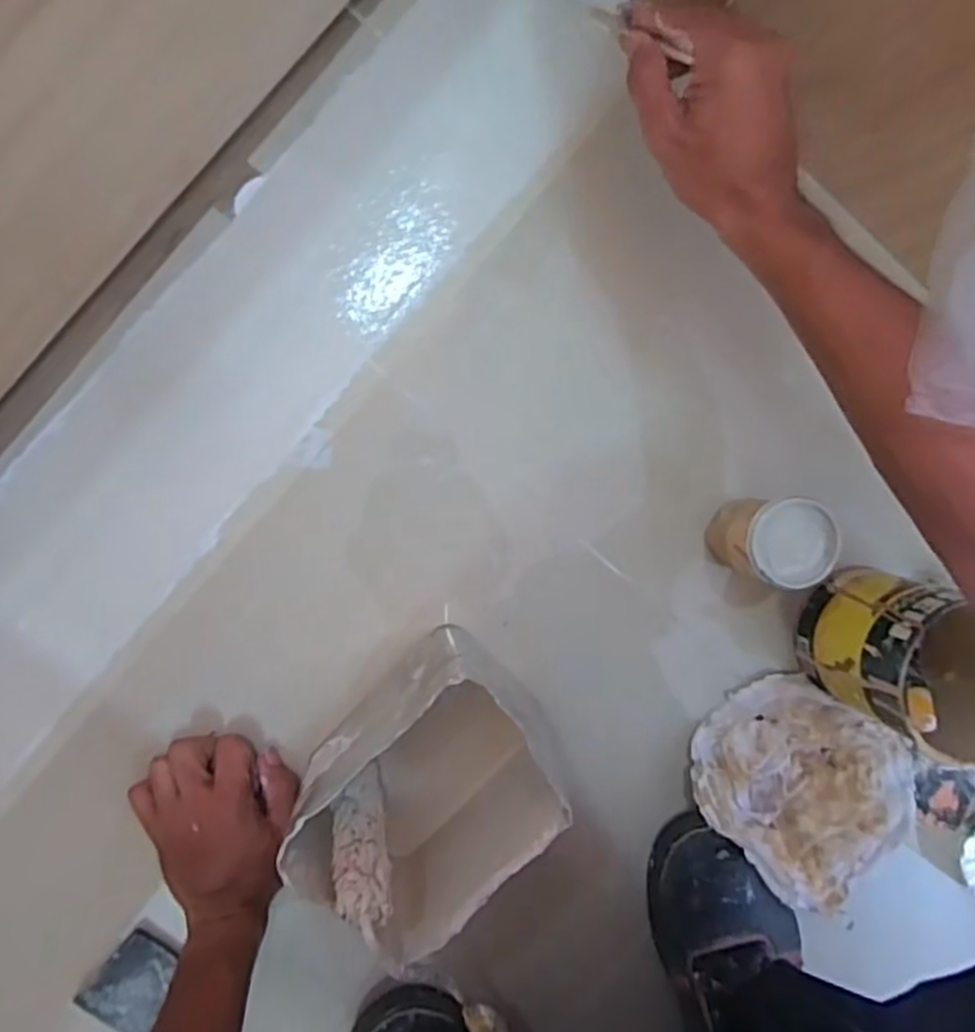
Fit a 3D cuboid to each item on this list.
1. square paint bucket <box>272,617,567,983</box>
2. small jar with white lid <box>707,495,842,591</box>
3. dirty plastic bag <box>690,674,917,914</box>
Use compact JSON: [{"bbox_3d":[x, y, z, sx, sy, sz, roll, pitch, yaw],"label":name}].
[{"bbox_3d":[-0.037,0.175,0.493,0.154,0.151,0.122,-41,98,-1],"label":"square paint bucket"},{"bbox_3d":[0.189,0.014,0.507,0.054,0.089,0.054,-1,95,-6],"label":"small jar with white lid"},{"bbox_3d":[0.250,0.209,0.564,0.181,0.050,0.145,40,90,-8],"label":"dirty plastic bag"}]

